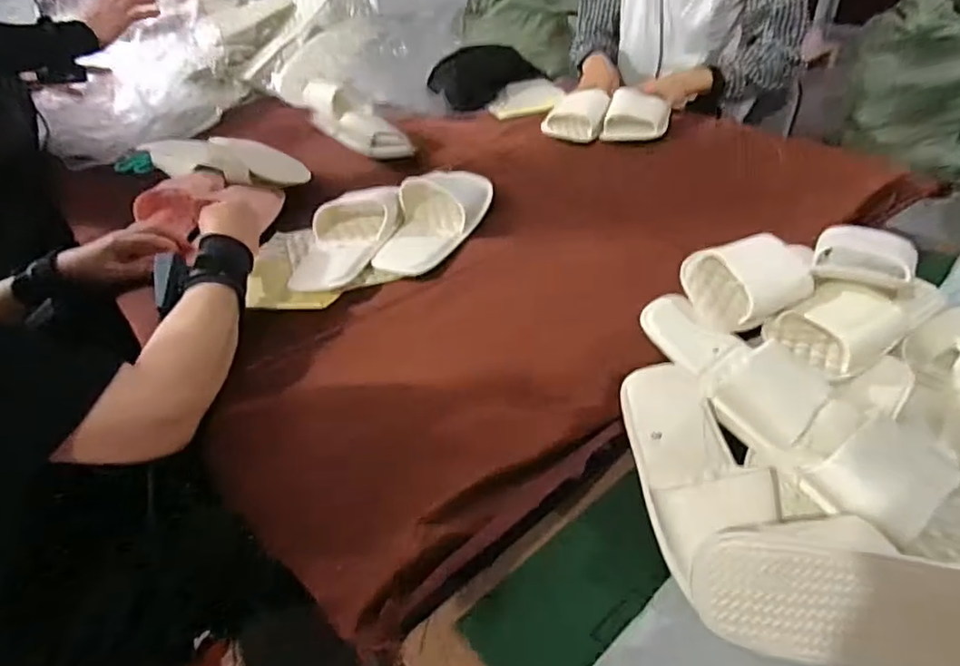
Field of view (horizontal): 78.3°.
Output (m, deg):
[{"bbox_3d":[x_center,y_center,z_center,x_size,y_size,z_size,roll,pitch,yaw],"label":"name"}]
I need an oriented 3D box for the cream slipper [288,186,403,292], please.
[{"bbox_3d":[-0.174,-0.125,0.760,0.109,0.045,0.200,11,43,19],"label":"cream slipper"}]

